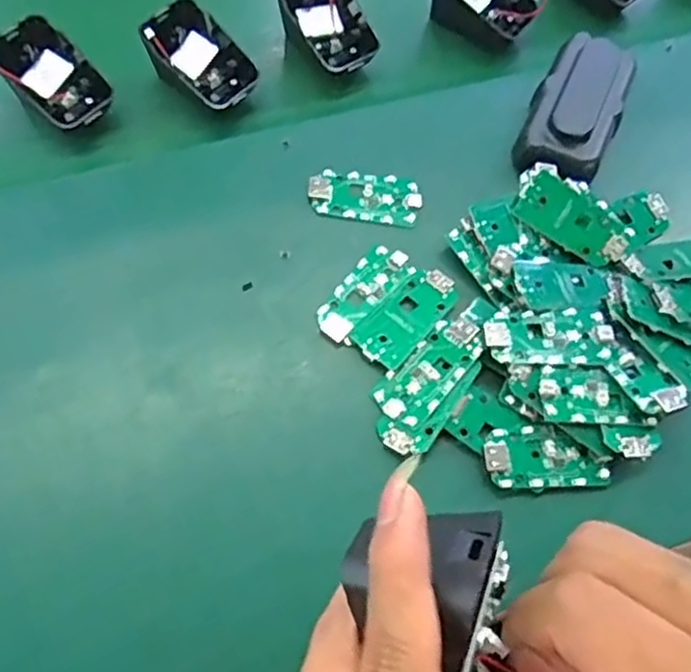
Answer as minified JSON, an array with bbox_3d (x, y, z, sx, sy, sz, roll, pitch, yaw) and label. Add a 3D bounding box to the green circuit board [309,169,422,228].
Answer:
[{"bbox_3d":[0.012,-0.082,0.405,0.062,0.007,0.033,10,65,2],"label":"green circuit board"}]

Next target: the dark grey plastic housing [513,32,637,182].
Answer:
[{"bbox_3d":[0.141,-0.139,0.424,0.050,0.023,0.107,24,66,9],"label":"dark grey plastic housing"}]

